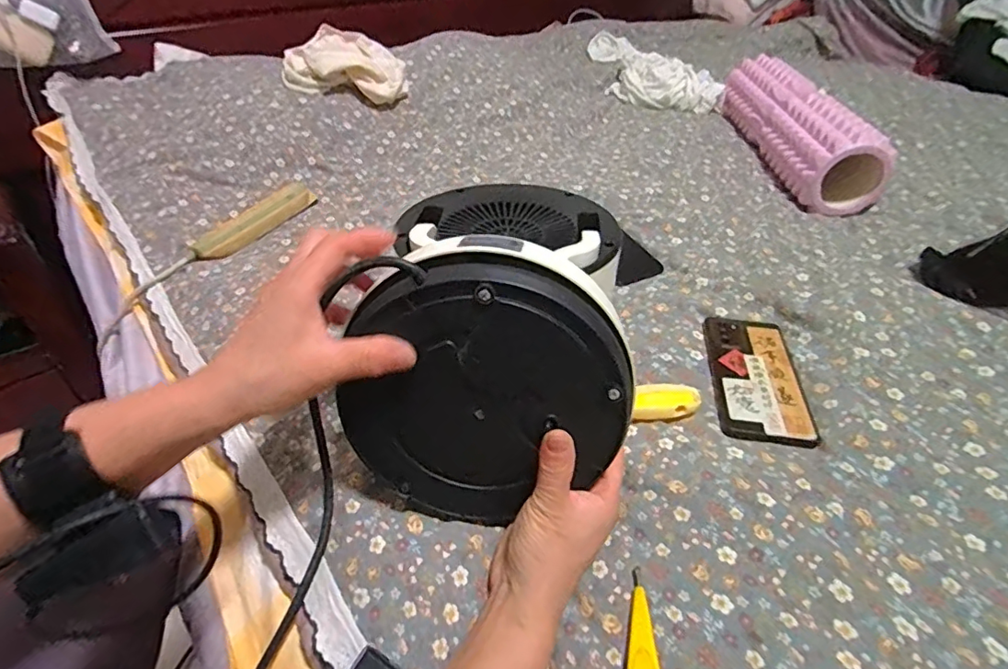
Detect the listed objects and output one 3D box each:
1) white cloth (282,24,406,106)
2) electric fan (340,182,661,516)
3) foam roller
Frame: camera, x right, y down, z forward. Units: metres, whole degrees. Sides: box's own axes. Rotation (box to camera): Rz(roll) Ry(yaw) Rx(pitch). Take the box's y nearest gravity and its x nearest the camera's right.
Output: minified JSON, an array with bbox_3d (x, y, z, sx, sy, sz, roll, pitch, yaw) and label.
[{"bbox_3d":[-0.276,-0.459,0.912,0.199,0.107,0.087,-2,39,-2],"label":"white cloth"},{"bbox_3d":[-0.003,-0.035,0.450,0.192,0.184,0.309,3,40,3],"label":"electric fan"},{"bbox_3d":[0.503,-0.367,0.913,0.107,0.126,0.420,0,39,0],"label":"foam roller"}]

